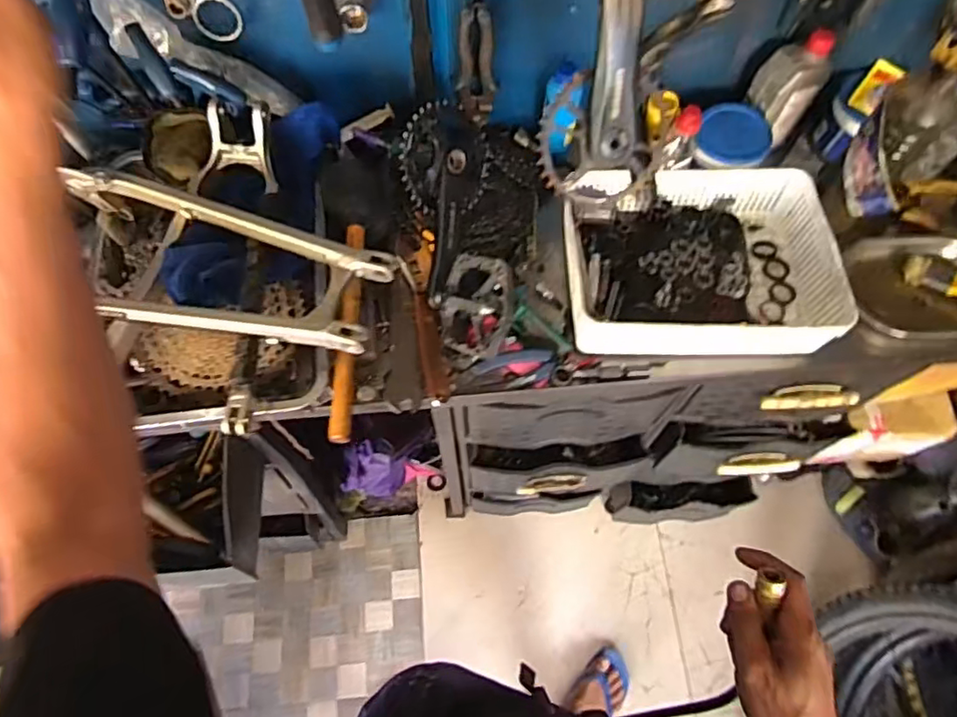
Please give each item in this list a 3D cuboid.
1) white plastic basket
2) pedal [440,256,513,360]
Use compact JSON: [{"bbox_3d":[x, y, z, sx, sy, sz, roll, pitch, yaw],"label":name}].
[{"bbox_3d":[0.285,-0.133,0.790,0.330,0.077,0.255,2,68,-1],"label":"white plastic basket"},{"bbox_3d":[0.005,-0.057,0.717,0.113,0.037,0.124,22,107,46],"label":"pedal"}]

